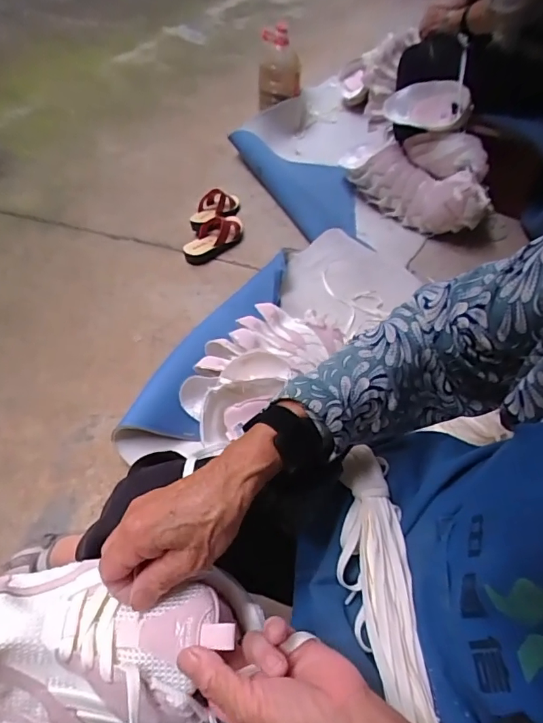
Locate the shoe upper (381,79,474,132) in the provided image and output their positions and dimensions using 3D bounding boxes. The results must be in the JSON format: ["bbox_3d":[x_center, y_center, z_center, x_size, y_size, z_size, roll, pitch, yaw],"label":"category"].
[{"bbox_3d":[0.438,-0.715,1.353,0.238,0.101,0.060,11,47,11],"label":"shoe upper"}]

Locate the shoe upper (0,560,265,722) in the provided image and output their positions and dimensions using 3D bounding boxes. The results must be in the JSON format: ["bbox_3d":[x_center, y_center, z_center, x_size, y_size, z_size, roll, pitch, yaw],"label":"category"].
[{"bbox_3d":[-0.120,0.196,0.347,0.207,0.069,0.102,1,46,2],"label":"shoe upper"}]

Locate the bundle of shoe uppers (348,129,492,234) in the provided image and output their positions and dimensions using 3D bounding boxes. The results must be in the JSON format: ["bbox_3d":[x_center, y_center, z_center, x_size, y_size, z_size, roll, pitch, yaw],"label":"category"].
[{"bbox_3d":[0.432,-0.528,1.422,0.423,0.242,0.158,29,52,18],"label":"bundle of shoe uppers"}]

